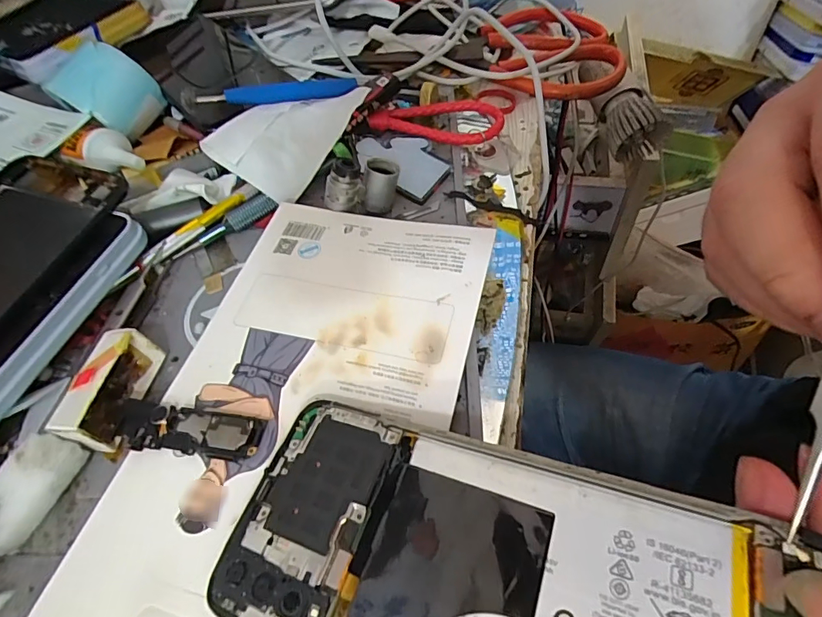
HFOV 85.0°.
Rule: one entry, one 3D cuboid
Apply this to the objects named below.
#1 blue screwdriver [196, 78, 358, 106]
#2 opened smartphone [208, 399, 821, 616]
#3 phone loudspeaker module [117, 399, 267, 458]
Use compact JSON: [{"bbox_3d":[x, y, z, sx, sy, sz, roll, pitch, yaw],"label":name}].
[{"bbox_3d":[-0.082,-0.138,0.286,0.094,0.016,0.014,-18,56,-11],"label":"blue screwdriver"},{"bbox_3d":[0.017,0.073,0.121,0.157,0.006,0.070,10,54,26],"label":"opened smartphone"},{"bbox_3d":[-0.089,0.047,0.176,0.063,0.005,0.018,4,53,12],"label":"phone loudspeaker module"}]

